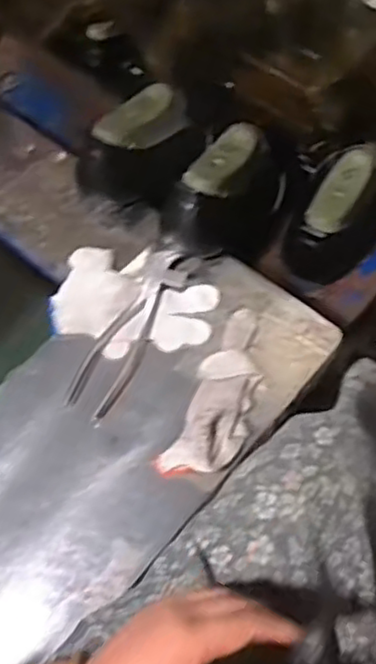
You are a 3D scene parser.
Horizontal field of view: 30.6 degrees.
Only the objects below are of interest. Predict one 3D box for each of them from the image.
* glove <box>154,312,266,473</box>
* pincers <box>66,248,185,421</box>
[{"bbox_3d":[0.035,0.053,0.630,0.066,0.033,0.179,21,67,14],"label":"glove"},{"bbox_3d":[-0.056,-0.004,0.676,0.045,0.013,0.191,23,67,14],"label":"pincers"}]

